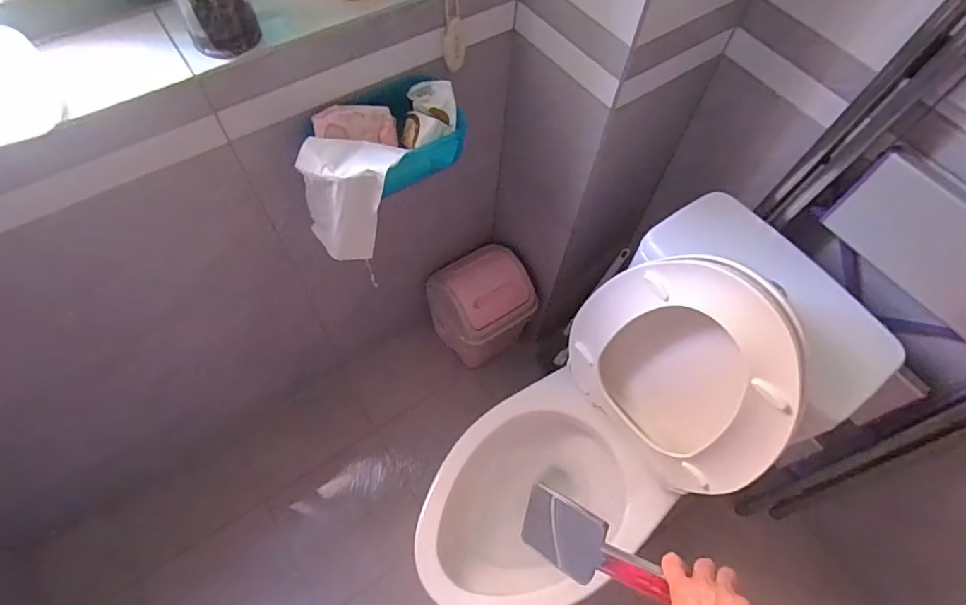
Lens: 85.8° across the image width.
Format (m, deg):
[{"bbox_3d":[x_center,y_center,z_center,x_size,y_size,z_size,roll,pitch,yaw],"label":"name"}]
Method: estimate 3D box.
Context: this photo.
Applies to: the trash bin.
[{"bbox_3d":[-0.010,0.024,1.349,0.204,0.358,0.199,-27,66,-17],"label":"trash bin"}]

